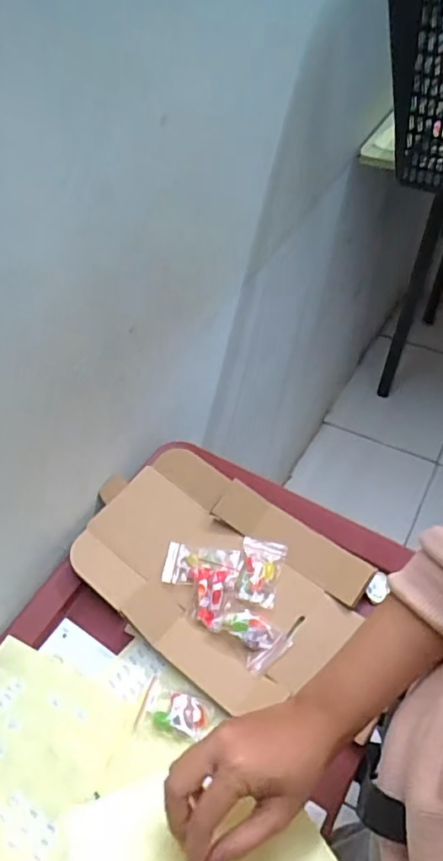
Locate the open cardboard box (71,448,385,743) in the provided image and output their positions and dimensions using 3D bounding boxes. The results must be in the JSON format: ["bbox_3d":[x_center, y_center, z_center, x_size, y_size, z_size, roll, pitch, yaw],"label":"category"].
[{"bbox_3d":[-0.010,0.151,0.612,0.305,0.029,0.204,31,60,26],"label":"open cardboard box"}]

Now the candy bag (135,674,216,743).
[{"bbox_3d":[-0.044,0.277,0.534,0.071,0.010,0.045,12,55,15],"label":"candy bag"}]

